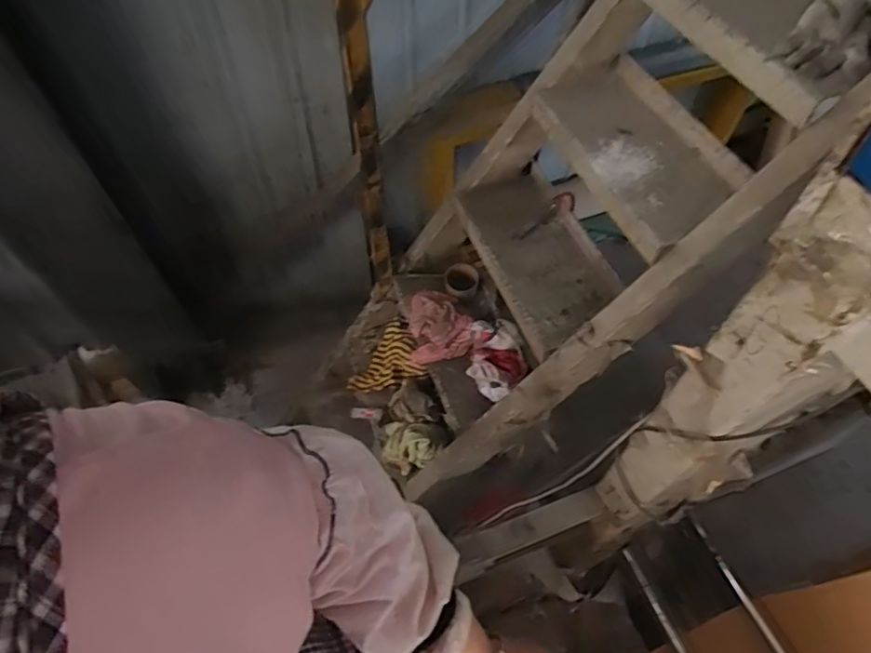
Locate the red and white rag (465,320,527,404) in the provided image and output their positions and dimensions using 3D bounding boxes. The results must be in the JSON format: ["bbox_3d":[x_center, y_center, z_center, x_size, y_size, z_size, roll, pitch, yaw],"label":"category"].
[{"bbox_3d":[0.132,0.072,1.158,0.123,0.096,0.159,8,57,6],"label":"red and white rag"}]

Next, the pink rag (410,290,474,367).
[{"bbox_3d":[0.012,-0.003,1.271,0.143,0.080,0.164,-2,56,-1],"label":"pink rag"}]

